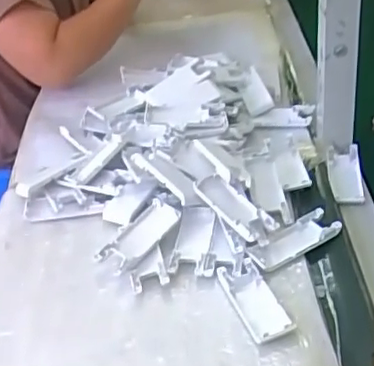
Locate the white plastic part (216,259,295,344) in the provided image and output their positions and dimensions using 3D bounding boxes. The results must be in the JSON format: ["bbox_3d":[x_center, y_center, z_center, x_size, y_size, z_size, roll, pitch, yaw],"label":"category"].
[{"bbox_3d":[0.068,0.117,0.625,0.041,0.014,0.103,-16,38,-11],"label":"white plastic part"}]

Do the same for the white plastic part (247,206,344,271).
[{"bbox_3d":[0.116,0.060,0.686,0.109,0.012,0.042,-27,41,-23],"label":"white plastic part"}]

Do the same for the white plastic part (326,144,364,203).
[{"bbox_3d":[0.197,-0.013,0.788,0.040,0.009,0.109,0,38,10],"label":"white plastic part"}]

